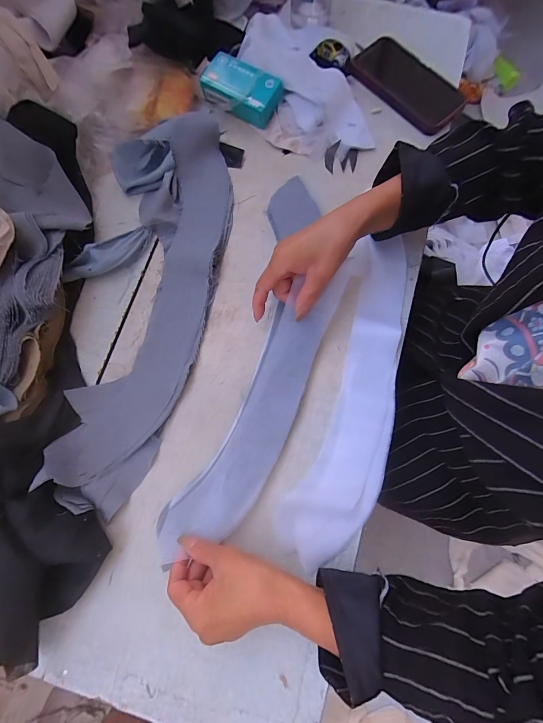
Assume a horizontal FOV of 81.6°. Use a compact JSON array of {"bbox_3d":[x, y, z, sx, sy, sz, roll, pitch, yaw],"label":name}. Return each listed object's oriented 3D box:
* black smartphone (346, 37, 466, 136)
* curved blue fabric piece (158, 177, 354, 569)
[{"bbox_3d":[0.201,-0.411,0.464,0.099,0.014,0.170,-43,81,-7],"label":"black smartphone"},{"bbox_3d":[0.001,-0.010,0.366,0.116,0.037,0.459,15,79,9],"label":"curved blue fabric piece"}]

